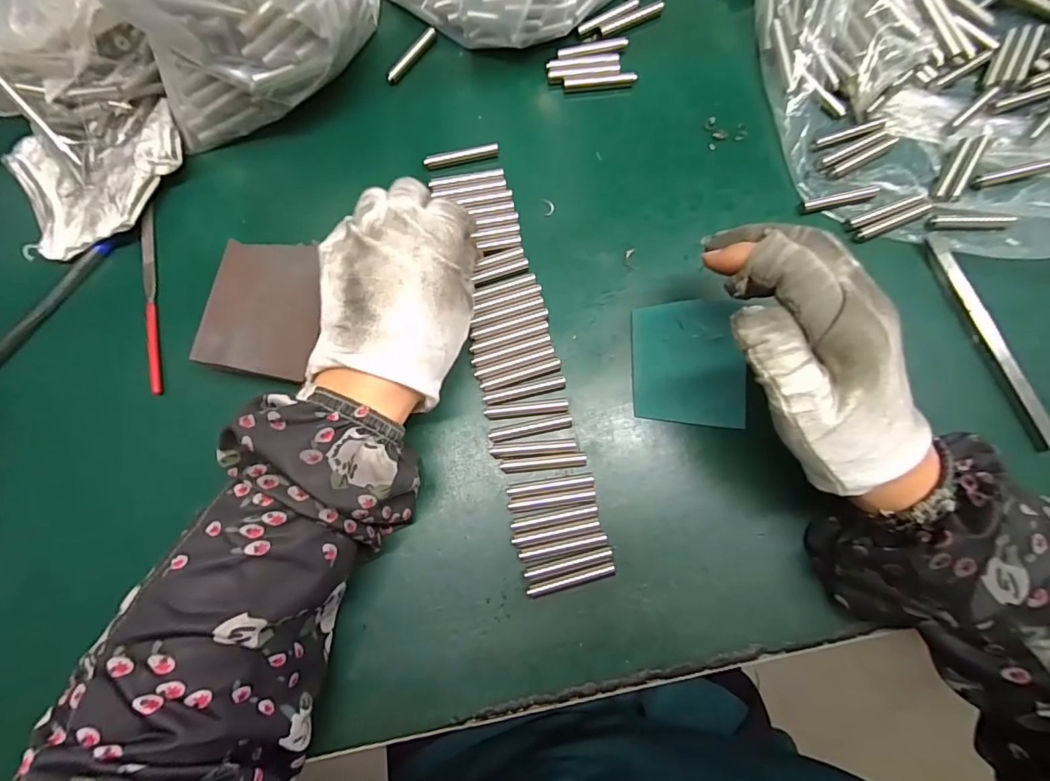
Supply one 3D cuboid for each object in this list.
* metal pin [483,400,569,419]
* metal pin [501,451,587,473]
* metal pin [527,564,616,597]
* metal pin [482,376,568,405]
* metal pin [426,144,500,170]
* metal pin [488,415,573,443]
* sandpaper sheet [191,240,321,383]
[{"bbox_3d":[0.001,0.010,0.288,0.047,0.004,0.007,-6,80,-1],"label":"metal pin"},{"bbox_3d":[0.011,0.041,0.283,0.048,0.004,0.008,-7,80,-1],"label":"metal pin"},{"bbox_3d":[0.025,0.103,0.268,0.047,0.007,0.006,-15,80,-2],"label":"metal pin"},{"bbox_3d":[0.000,0.000,0.290,0.047,0.004,0.006,-13,80,-2],"label":"metal pin"},{"bbox_3d":[-0.041,-0.154,0.326,0.048,0.008,0.007,-12,80,-2],"label":"metal pin"},{"bbox_3d":[0.003,0.022,0.286,0.048,0.004,0.008,-12,80,-1],"label":"metal pin"},{"bbox_3d":[-0.150,-0.048,0.285,0.063,0.005,0.078,8,80,2],"label":"sandpaper sheet"}]

